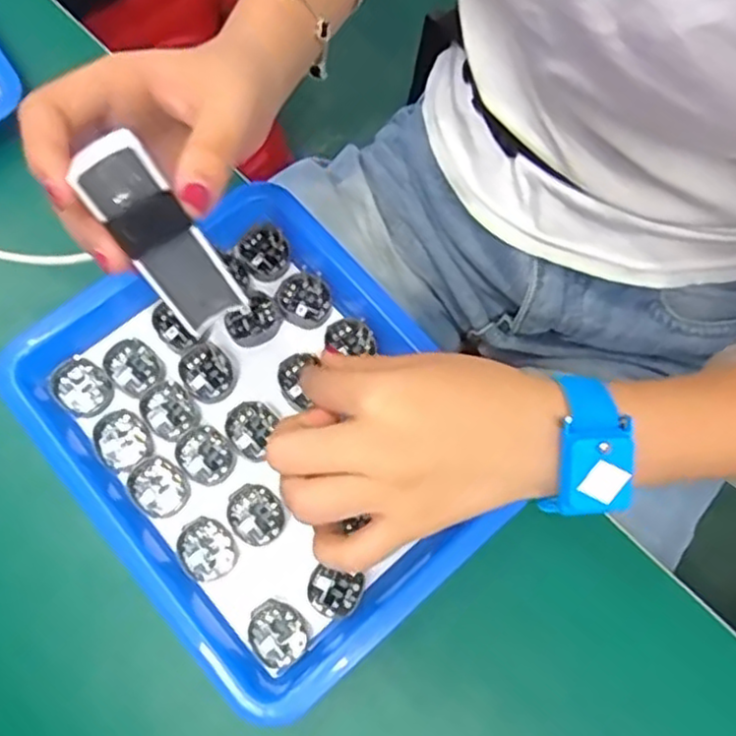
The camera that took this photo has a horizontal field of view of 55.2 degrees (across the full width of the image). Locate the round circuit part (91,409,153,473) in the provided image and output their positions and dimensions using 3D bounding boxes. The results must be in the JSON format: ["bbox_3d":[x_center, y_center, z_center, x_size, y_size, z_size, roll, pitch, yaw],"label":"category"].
[{"bbox_3d":[-0.119,0.035,0.340,0.026,0.004,0.029,-38,78,-13],"label":"round circuit part"}]

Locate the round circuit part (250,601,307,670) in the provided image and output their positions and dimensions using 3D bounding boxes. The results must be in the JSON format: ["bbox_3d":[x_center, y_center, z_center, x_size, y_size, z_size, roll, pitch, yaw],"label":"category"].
[{"bbox_3d":[-0.041,0.119,0.318,0.027,0.004,0.024,40,75,10],"label":"round circuit part"}]

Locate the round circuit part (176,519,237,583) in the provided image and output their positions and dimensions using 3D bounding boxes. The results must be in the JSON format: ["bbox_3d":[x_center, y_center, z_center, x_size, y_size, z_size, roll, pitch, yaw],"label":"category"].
[{"bbox_3d":[-0.075,0.084,0.327,0.025,0.005,0.028,-28,76,-10],"label":"round circuit part"}]

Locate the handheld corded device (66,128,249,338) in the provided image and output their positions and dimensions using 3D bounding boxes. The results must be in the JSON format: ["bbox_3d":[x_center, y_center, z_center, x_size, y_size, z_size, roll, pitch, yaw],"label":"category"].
[{"bbox_3d":[-0.077,-0.047,0.268,0.025,0.080,0.016,-42,45,-13],"label":"handheld corded device"}]

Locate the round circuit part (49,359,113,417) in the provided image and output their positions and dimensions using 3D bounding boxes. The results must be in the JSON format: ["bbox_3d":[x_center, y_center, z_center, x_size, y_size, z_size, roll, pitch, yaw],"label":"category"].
[{"bbox_3d":[-0.143,0.009,0.350,0.030,0.008,0.024,39,75,10],"label":"round circuit part"}]

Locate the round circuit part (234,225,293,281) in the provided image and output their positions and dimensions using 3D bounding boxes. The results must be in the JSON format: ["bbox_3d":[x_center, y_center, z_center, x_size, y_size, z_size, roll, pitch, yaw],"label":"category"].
[{"bbox_3d":[-0.055,-0.061,0.377,0.028,0.008,0.026,1,72,-2],"label":"round circuit part"}]

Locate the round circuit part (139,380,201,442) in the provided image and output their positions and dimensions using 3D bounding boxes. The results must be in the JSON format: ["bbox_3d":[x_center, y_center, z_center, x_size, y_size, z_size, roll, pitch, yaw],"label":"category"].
[{"bbox_3d":[-0.098,0.021,0.348,0.025,0.005,0.029,-38,78,-13],"label":"round circuit part"}]

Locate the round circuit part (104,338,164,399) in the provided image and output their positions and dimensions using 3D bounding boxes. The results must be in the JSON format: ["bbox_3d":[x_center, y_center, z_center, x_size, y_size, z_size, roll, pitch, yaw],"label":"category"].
[{"bbox_3d":[-0.117,-0.001,0.351,0.028,0.004,0.024,42,76,10],"label":"round circuit part"}]

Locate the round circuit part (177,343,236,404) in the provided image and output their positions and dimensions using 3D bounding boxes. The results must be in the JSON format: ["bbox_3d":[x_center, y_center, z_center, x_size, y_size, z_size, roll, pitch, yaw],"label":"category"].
[{"bbox_3d":[-0.081,0.003,0.355,0.029,0.005,0.026,40,75,10],"label":"round circuit part"}]

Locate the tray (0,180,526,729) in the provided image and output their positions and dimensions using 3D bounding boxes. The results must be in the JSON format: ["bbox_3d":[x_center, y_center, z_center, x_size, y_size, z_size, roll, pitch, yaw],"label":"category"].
[{"bbox_3d":[-0.048,0.029,0.349,0.183,0.035,0.215,-41,78,-13],"label":"tray"}]

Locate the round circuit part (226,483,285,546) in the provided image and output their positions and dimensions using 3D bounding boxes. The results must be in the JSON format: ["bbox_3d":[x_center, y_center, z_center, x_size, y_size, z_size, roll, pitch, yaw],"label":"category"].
[{"bbox_3d":[-0.053,0.069,0.333,0.024,0.004,0.028,-25,75,-10],"label":"round circuit part"}]

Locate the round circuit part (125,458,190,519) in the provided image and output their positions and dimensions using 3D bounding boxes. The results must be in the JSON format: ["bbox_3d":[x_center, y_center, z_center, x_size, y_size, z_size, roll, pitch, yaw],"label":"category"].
[{"bbox_3d":[-0.100,0.057,0.334,0.028,0.004,0.024,37,75,9],"label":"round circuit part"}]

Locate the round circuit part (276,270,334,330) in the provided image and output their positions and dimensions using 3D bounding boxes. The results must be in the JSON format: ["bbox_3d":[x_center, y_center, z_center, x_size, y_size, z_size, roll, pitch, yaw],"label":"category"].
[{"bbox_3d":[-0.033,-0.036,0.369,0.028,0.006,0.027,1,72,-2],"label":"round circuit part"}]

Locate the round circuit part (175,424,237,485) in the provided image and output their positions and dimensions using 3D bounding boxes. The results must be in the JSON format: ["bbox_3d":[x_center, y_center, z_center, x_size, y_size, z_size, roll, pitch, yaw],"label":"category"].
[{"bbox_3d":[-0.079,0.042,0.342,0.028,0.004,0.024,40,75,10],"label":"round circuit part"}]

